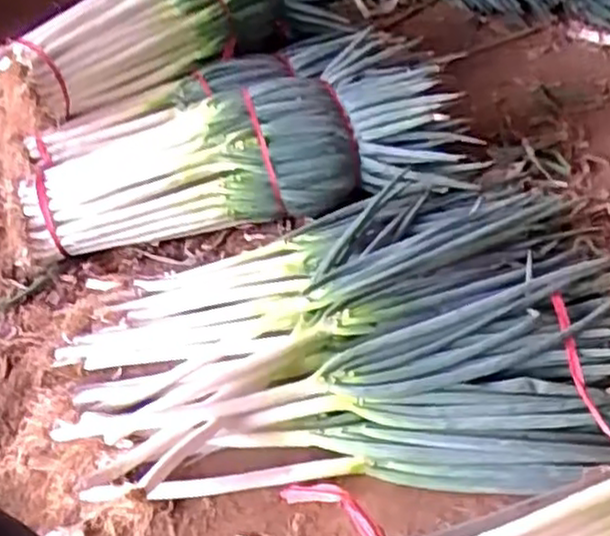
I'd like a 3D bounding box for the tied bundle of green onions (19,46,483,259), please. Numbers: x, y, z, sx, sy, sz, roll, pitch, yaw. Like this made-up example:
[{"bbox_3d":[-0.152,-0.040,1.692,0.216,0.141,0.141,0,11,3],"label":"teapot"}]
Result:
[{"bbox_3d":[-0.130,-0.247,1.527,0.822,0.196,0.298,-7,37,-1],"label":"tied bundle of green onions"}]

